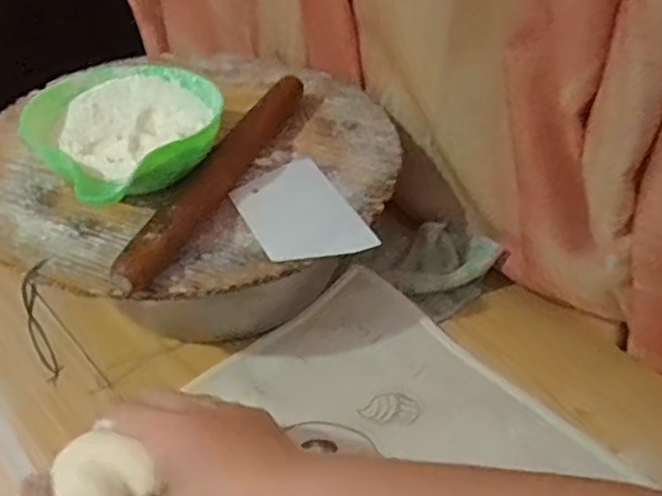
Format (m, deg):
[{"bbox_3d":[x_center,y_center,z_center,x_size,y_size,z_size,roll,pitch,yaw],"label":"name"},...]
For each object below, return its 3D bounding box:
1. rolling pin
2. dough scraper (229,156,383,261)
[{"bbox_3d":[-0.083,-0.066,0.534,0.024,0.028,0.273,13,42,13],"label":"rolling pin"},{"bbox_3d":[-0.025,-0.029,0.526,0.078,0.005,0.118,-17,44,-20],"label":"dough scraper"}]

